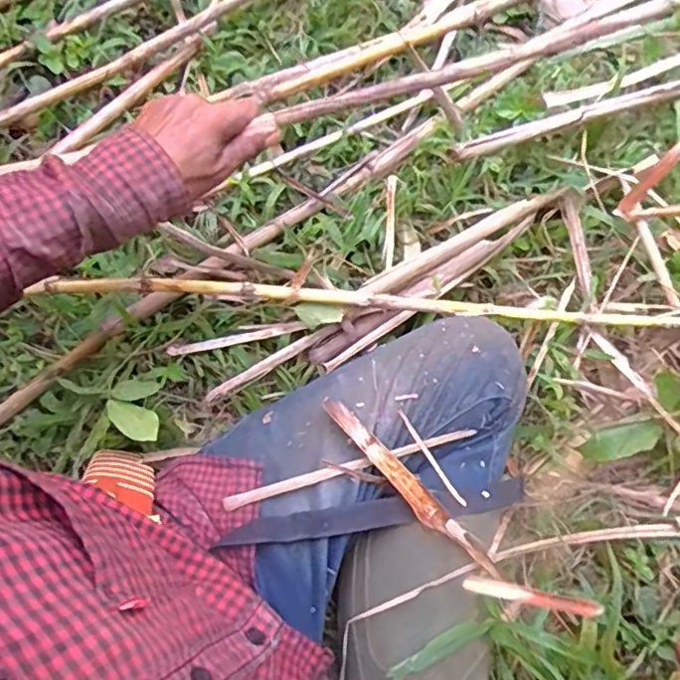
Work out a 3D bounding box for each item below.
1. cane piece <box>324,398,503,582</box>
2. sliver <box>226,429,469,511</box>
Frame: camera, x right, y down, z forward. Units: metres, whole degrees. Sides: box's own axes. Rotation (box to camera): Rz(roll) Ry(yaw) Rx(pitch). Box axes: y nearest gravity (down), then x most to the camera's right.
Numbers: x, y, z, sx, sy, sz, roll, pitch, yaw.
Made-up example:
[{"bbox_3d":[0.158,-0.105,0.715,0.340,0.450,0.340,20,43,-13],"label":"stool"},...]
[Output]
[{"bbox_3d":[0.055,0.124,0.531,0.185,0.018,0.022,46,62,3],"label":"cane piece"},{"bbox_3d":[0.009,0.112,0.531,0.226,0.006,0.011,-17,77,1],"label":"sliver"}]

